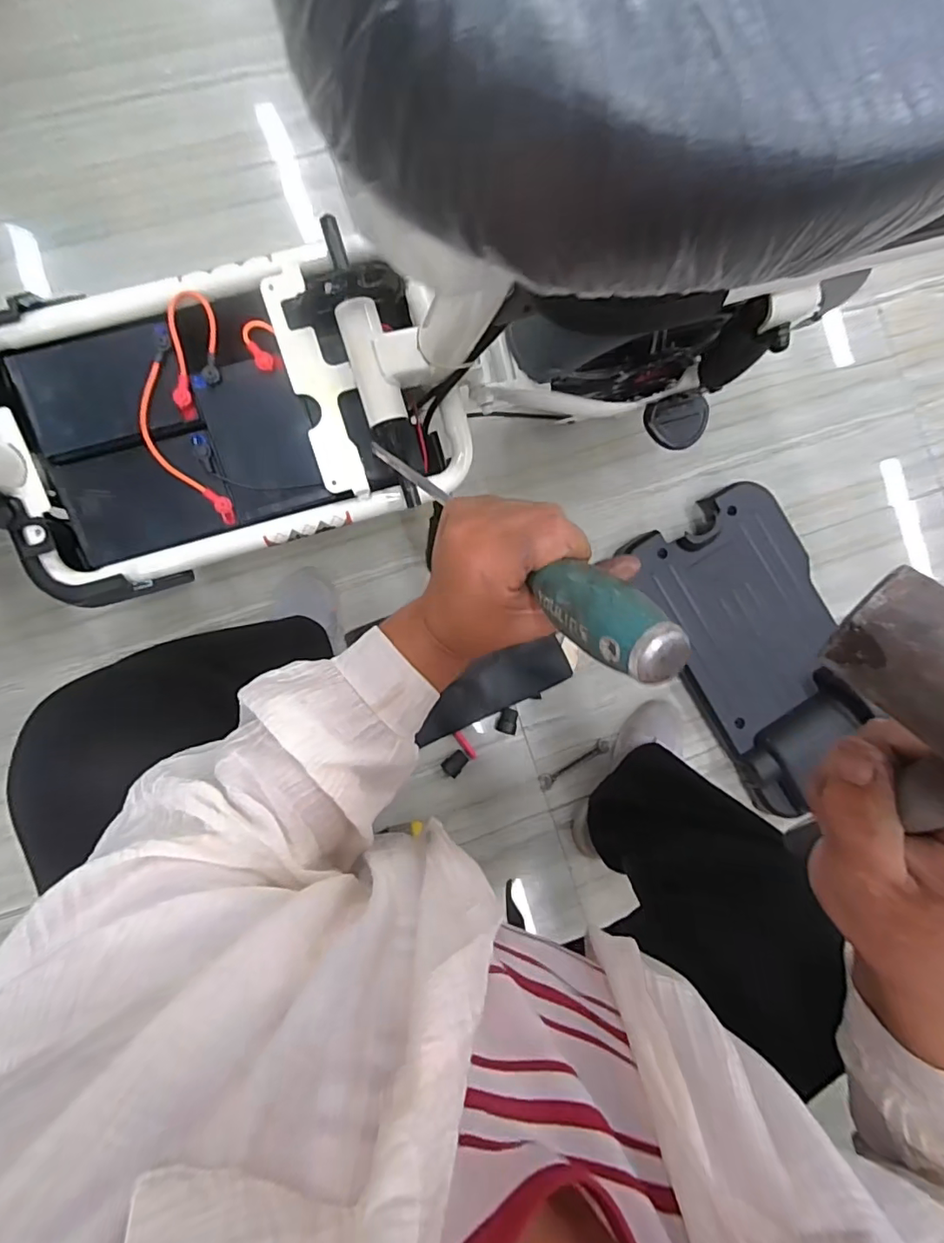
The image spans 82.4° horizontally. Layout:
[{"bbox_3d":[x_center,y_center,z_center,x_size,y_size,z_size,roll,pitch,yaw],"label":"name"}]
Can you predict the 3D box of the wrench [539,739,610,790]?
[{"bbox_3d":[0.153,0.214,0.810,0.120,0.006,0.023,-32,90,-6],"label":"wrench"}]

